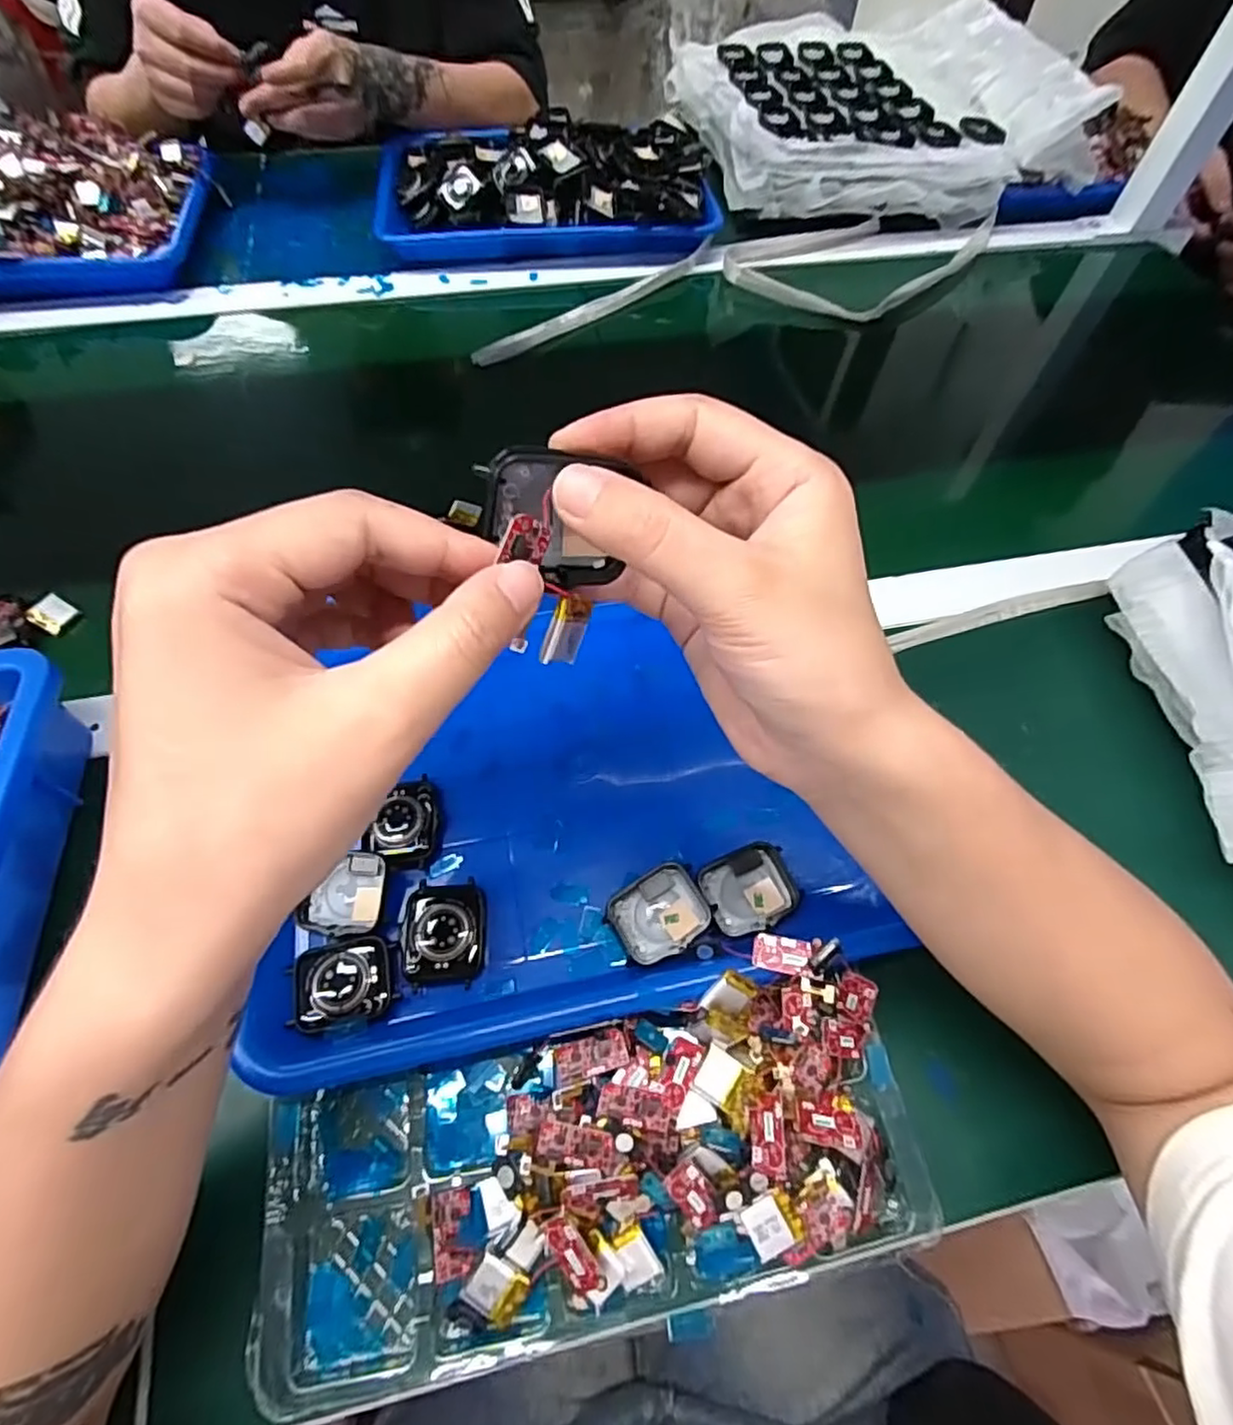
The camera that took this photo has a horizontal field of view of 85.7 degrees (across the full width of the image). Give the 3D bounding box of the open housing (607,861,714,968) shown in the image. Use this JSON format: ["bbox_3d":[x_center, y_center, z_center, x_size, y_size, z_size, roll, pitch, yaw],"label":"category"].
[{"bbox_3d":[0.021,0.093,0.308,0.042,0.014,0.036,-28,64,-18],"label":"open housing"}]

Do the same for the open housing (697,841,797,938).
[{"bbox_3d":[0.063,0.084,0.317,0.042,0.010,0.037,-20,62,-14],"label":"open housing"}]

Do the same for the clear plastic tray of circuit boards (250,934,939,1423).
[{"bbox_3d":[-0.007,0.176,0.265,0.262,0.053,0.115,-10,60,-8],"label":"clear plastic tray of circuit boards"}]

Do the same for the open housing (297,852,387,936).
[{"bbox_3d":[-0.125,0.085,0.308,0.038,0.013,0.035,-2,59,-3],"label":"open housing"}]

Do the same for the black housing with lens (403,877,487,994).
[{"bbox_3d":[-0.078,0.100,0.302,0.035,0.009,0.044,-1,59,-3],"label":"black housing with lens"}]

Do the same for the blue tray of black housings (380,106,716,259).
[{"bbox_3d":[-0.069,-0.515,0.642,0.332,0.063,0.186,1,59,-2],"label":"blue tray of black housings"}]

